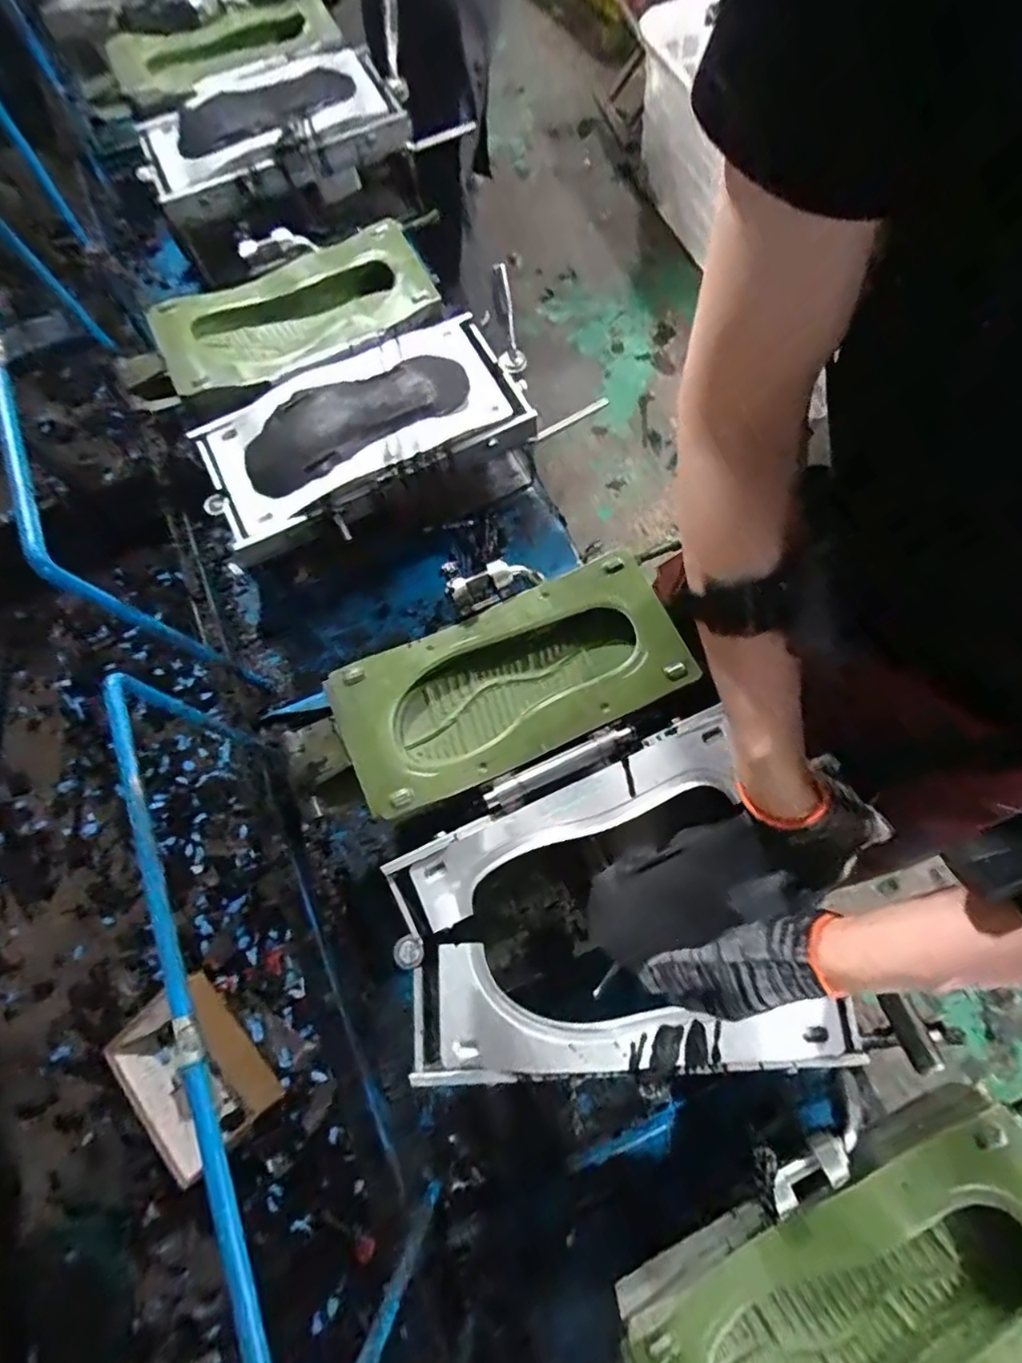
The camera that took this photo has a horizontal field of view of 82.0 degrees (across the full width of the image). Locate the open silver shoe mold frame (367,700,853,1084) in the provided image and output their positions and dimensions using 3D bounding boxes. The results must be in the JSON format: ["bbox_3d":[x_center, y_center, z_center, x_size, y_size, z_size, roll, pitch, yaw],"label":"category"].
[{"bbox_3d":[0.078,0.231,0.552,0.369,0.054,0.307,-16,71,-5],"label":"open silver shoe mold frame"}]

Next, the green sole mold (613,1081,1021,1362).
[{"bbox_3d":[0.281,0.500,0.456,0.367,0.066,0.188,-25,72,-8],"label":"green sole mold"}]

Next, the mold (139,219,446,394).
[{"bbox_3d":[-0.281,-0.482,0.779,0.354,0.050,0.204,-25,72,-8],"label":"mold"}]

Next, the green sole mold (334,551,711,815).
[{"bbox_3d":[0.001,0.000,0.619,0.350,0.050,0.166,-24,72,-8],"label":"green sole mold"}]

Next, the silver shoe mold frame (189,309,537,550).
[{"bbox_3d":[-0.184,-0.310,0.724,0.394,0.068,0.195,-26,72,-9],"label":"silver shoe mold frame"}]

